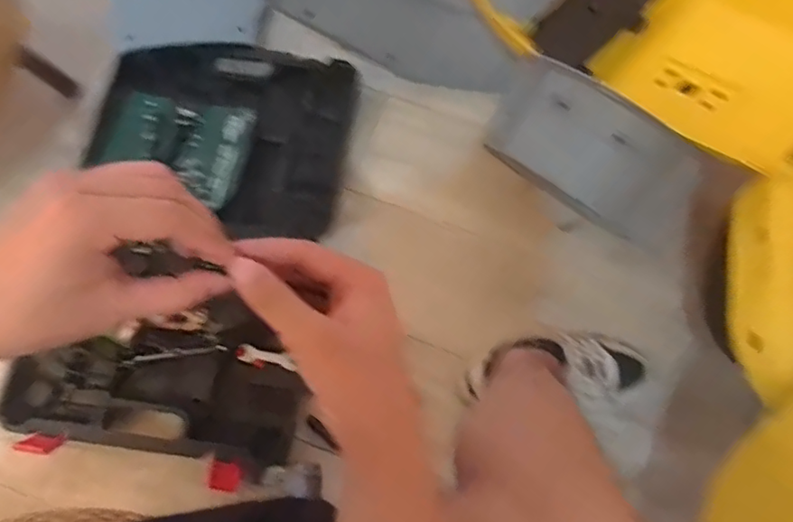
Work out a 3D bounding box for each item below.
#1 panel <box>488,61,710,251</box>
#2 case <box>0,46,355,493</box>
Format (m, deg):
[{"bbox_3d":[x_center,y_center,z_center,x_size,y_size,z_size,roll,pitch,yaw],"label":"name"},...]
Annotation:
[{"bbox_3d":[0.257,-0.147,0.753,0.285,0.161,0.049,35,34,23],"label":"panel"},{"bbox_3d":[-0.312,-0.036,0.880,0.408,0.065,0.666,8,73,0],"label":"case"}]

